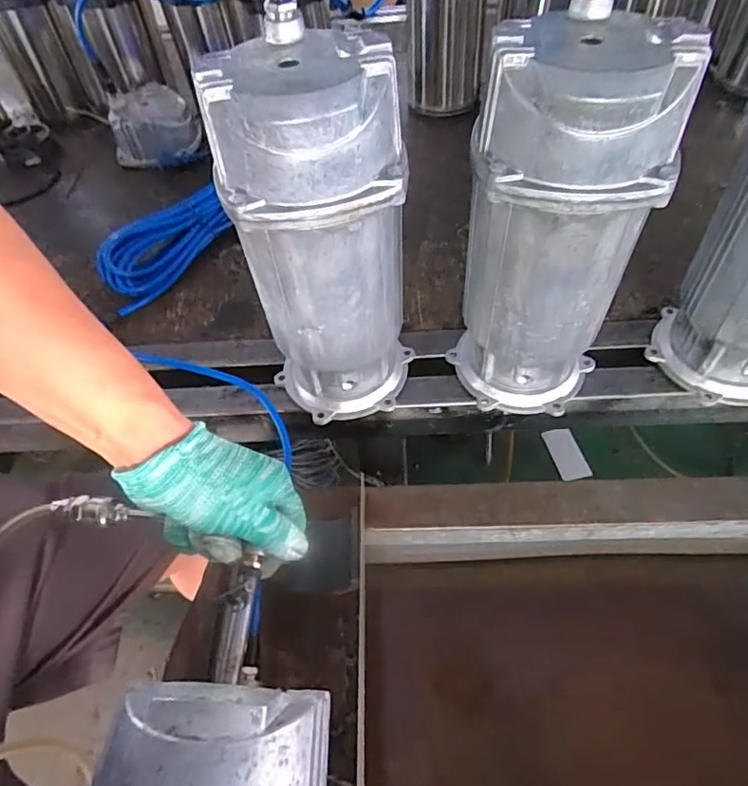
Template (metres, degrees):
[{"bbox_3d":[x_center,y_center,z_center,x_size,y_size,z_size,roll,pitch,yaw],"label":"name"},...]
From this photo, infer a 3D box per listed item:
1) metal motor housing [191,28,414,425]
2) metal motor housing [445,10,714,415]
[{"bbox_3d":[-0.039,-0.103,0.429,0.125,0.298,0.105,-10,53,-3],"label":"metal motor housing"},{"bbox_3d":[0.135,-0.110,0.421,0.127,0.297,0.106,17,56,16],"label":"metal motor housing"}]

